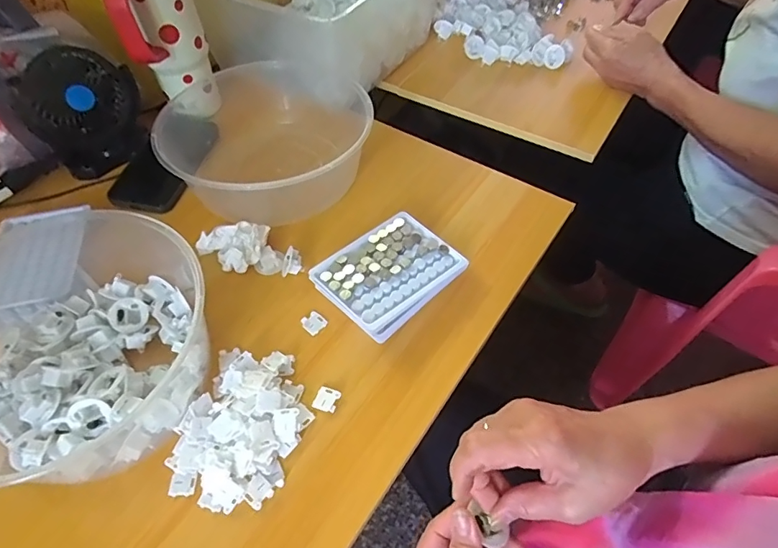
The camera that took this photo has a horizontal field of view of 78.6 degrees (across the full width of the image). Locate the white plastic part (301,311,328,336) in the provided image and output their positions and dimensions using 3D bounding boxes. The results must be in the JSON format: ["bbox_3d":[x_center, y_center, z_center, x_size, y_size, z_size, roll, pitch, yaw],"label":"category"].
[{"bbox_3d":[-0.072,0.046,0.456,0.020,0.004,0.021,-37,59,-23],"label":"white plastic part"}]

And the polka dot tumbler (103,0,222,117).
[{"bbox_3d":[-0.269,-0.280,0.564,0.077,0.202,0.097,-2,52,2],"label":"polka dot tumbler"}]

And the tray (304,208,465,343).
[{"bbox_3d":[0.001,-0.001,0.471,0.127,0.030,0.098,-38,59,-23],"label":"tray"}]

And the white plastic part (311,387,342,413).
[{"bbox_3d":[-0.054,0.108,0.409,0.020,0.004,0.020,15,55,15],"label":"white plastic part"}]

